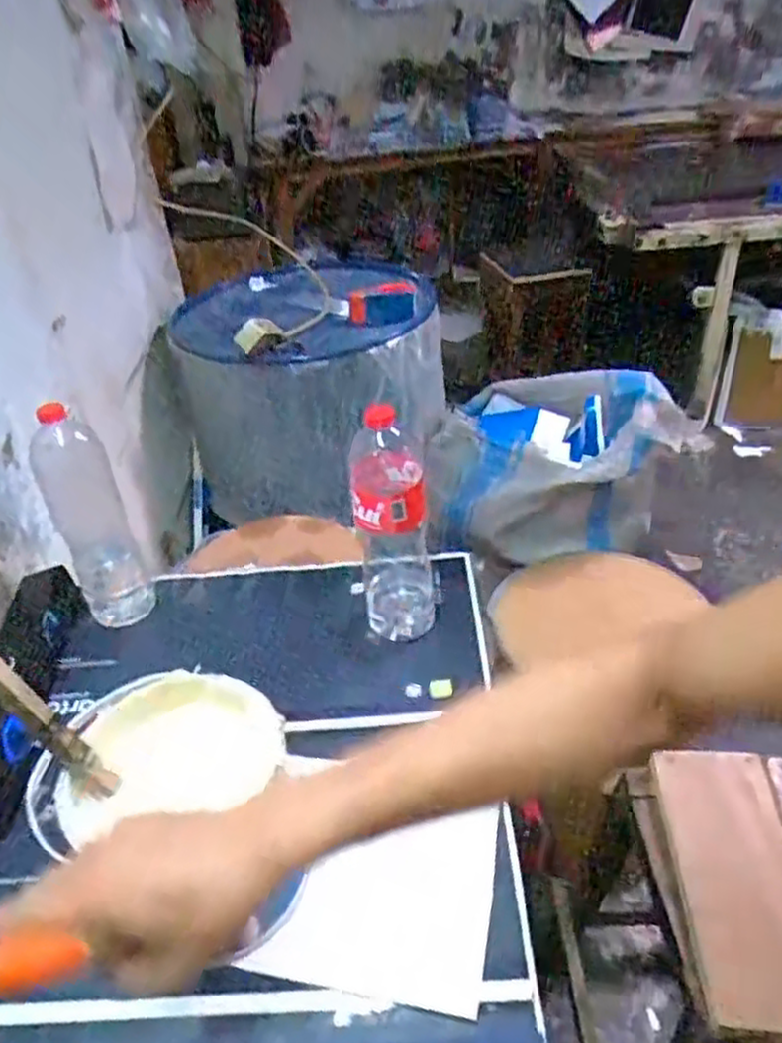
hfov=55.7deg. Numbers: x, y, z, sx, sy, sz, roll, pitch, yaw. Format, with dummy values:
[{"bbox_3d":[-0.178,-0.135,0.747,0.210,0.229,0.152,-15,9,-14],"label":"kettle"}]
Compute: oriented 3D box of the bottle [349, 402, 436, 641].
[{"bbox_3d":[0.002,0.004,0.905,0.092,0.321,0.101,-4,37,2],"label":"bottle"}]

